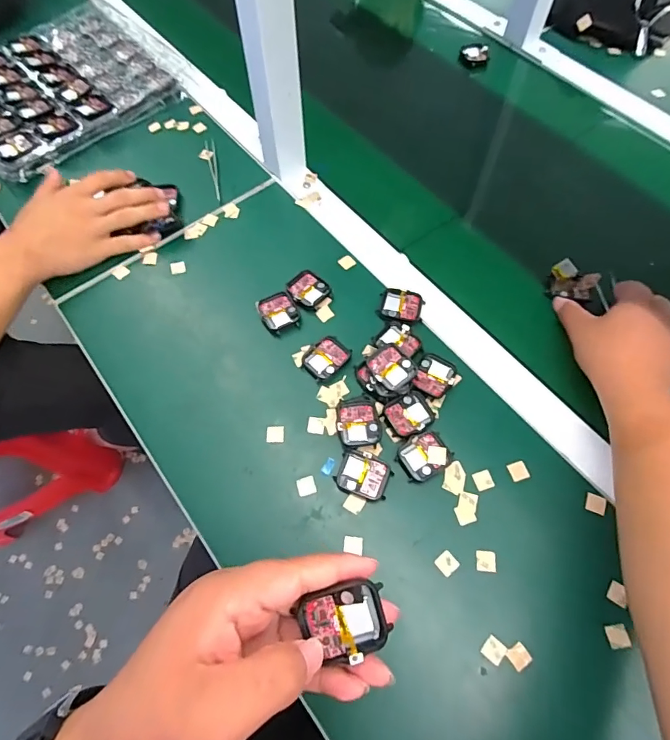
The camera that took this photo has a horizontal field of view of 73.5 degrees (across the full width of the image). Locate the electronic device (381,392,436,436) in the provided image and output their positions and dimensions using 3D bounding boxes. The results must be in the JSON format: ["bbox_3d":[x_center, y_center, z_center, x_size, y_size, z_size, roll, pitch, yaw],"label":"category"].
[{"bbox_3d":[0.071,0.041,0.424,0.043,0.004,0.037,-32,68,-13],"label":"electronic device"}]

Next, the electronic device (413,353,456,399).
[{"bbox_3d":[0.099,0.005,0.443,0.036,0.006,0.042,22,67,11],"label":"electronic device"}]

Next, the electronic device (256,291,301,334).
[{"bbox_3d":[-0.061,-0.062,0.482,0.038,0.012,0.046,-26,67,-11],"label":"electronic device"}]

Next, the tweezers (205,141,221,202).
[{"bbox_3d":[-0.157,-0.261,0.578,0.012,0.016,0.111,-12,65,-5],"label":"tweezers"}]

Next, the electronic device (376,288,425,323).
[{"bbox_3d":[0.070,-0.068,0.476,0.045,0.007,0.036,15,66,8],"label":"electronic device"}]

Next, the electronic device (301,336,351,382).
[{"bbox_3d":[-0.009,-0.011,0.457,0.036,0.008,0.044,40,72,18],"label":"electronic device"}]

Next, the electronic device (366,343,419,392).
[{"bbox_3d":[0.053,-0.003,0.427,0.036,0.008,0.044,-40,73,-12],"label":"electronic device"}]

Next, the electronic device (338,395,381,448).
[{"bbox_3d":[0.023,0.048,0.420,0.039,0.016,0.049,-2,65,0],"label":"electronic device"}]

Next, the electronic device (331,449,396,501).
[{"bbox_3d":[0.026,0.096,0.404,0.047,0.010,0.035,18,66,9],"label":"electronic device"}]

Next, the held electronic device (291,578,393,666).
[{"bbox_3d":[0.006,0.130,0.233,0.042,0.011,0.035,-18,84,-7],"label":"held electronic device"}]

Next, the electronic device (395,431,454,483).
[{"bbox_3d":[0.081,0.079,0.410,0.046,0.008,0.036,-30,68,-12],"label":"electronic device"}]

